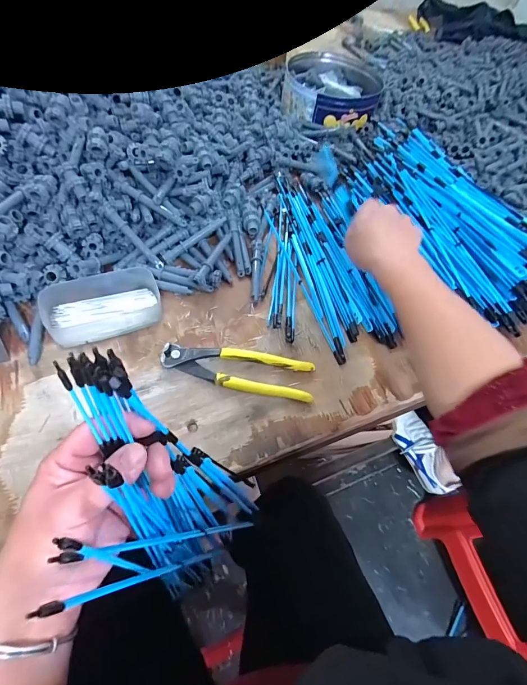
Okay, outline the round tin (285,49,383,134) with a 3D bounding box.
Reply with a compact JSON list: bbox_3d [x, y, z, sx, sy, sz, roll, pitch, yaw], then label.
[{"bbox_3d":[0.137,-0.504,0.739,0.195,0.069,0.232,17,57,3],"label":"round tin"}]

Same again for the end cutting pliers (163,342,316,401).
[{"bbox_3d":[-0.027,0.029,0.391,0.162,0.022,0.043,10,57,-2],"label":"end cutting pliers"}]

